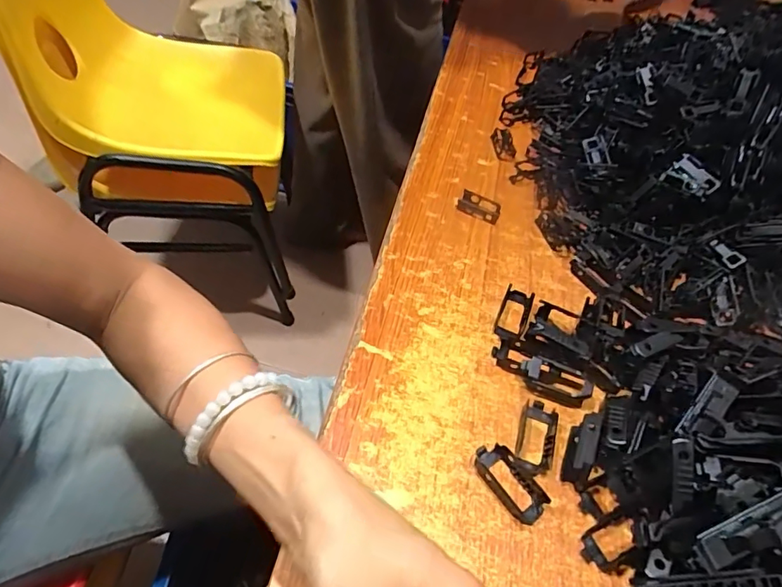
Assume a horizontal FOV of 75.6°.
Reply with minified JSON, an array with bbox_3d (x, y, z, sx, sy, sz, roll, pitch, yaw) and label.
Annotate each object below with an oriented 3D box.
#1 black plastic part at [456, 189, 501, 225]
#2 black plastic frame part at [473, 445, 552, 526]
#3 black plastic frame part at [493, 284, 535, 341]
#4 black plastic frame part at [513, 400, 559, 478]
[{"bbox_3d":[0.083,-0.082,0.477,0.039,0.012,0.024,23,53,8],"label":"black plastic part"},{"bbox_3d":[0.075,0.115,0.314,0.025,0.011,0.051,-29,59,-26],"label":"black plastic frame part"},{"bbox_3d":[0.098,0.016,0.401,0.023,0.007,0.050,21,51,11],"label":"black plastic frame part"},{"bbox_3d":[0.097,0.096,0.337,0.025,0.005,0.053,19,51,10],"label":"black plastic frame part"}]

